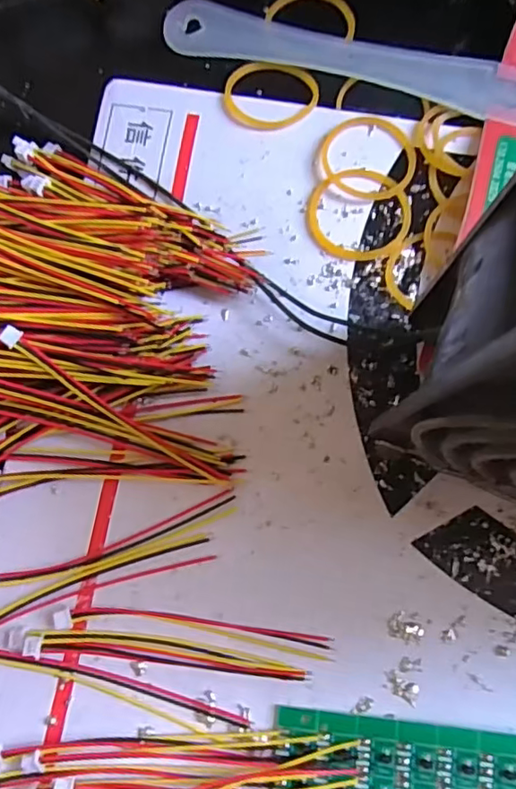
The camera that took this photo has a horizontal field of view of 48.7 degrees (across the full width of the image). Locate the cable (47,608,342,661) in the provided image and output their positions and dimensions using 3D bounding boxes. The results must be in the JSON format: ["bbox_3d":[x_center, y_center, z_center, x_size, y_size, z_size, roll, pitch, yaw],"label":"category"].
[{"bbox_3d":[-0.017,0.062,0.151,0.073,0.004,0.006,6,78,3],"label":"cable"}]

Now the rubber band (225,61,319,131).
[{"bbox_3d":[0.005,-0.098,0.187,0.030,0.005,0.028,0,77,0],"label":"rubber band"}]

